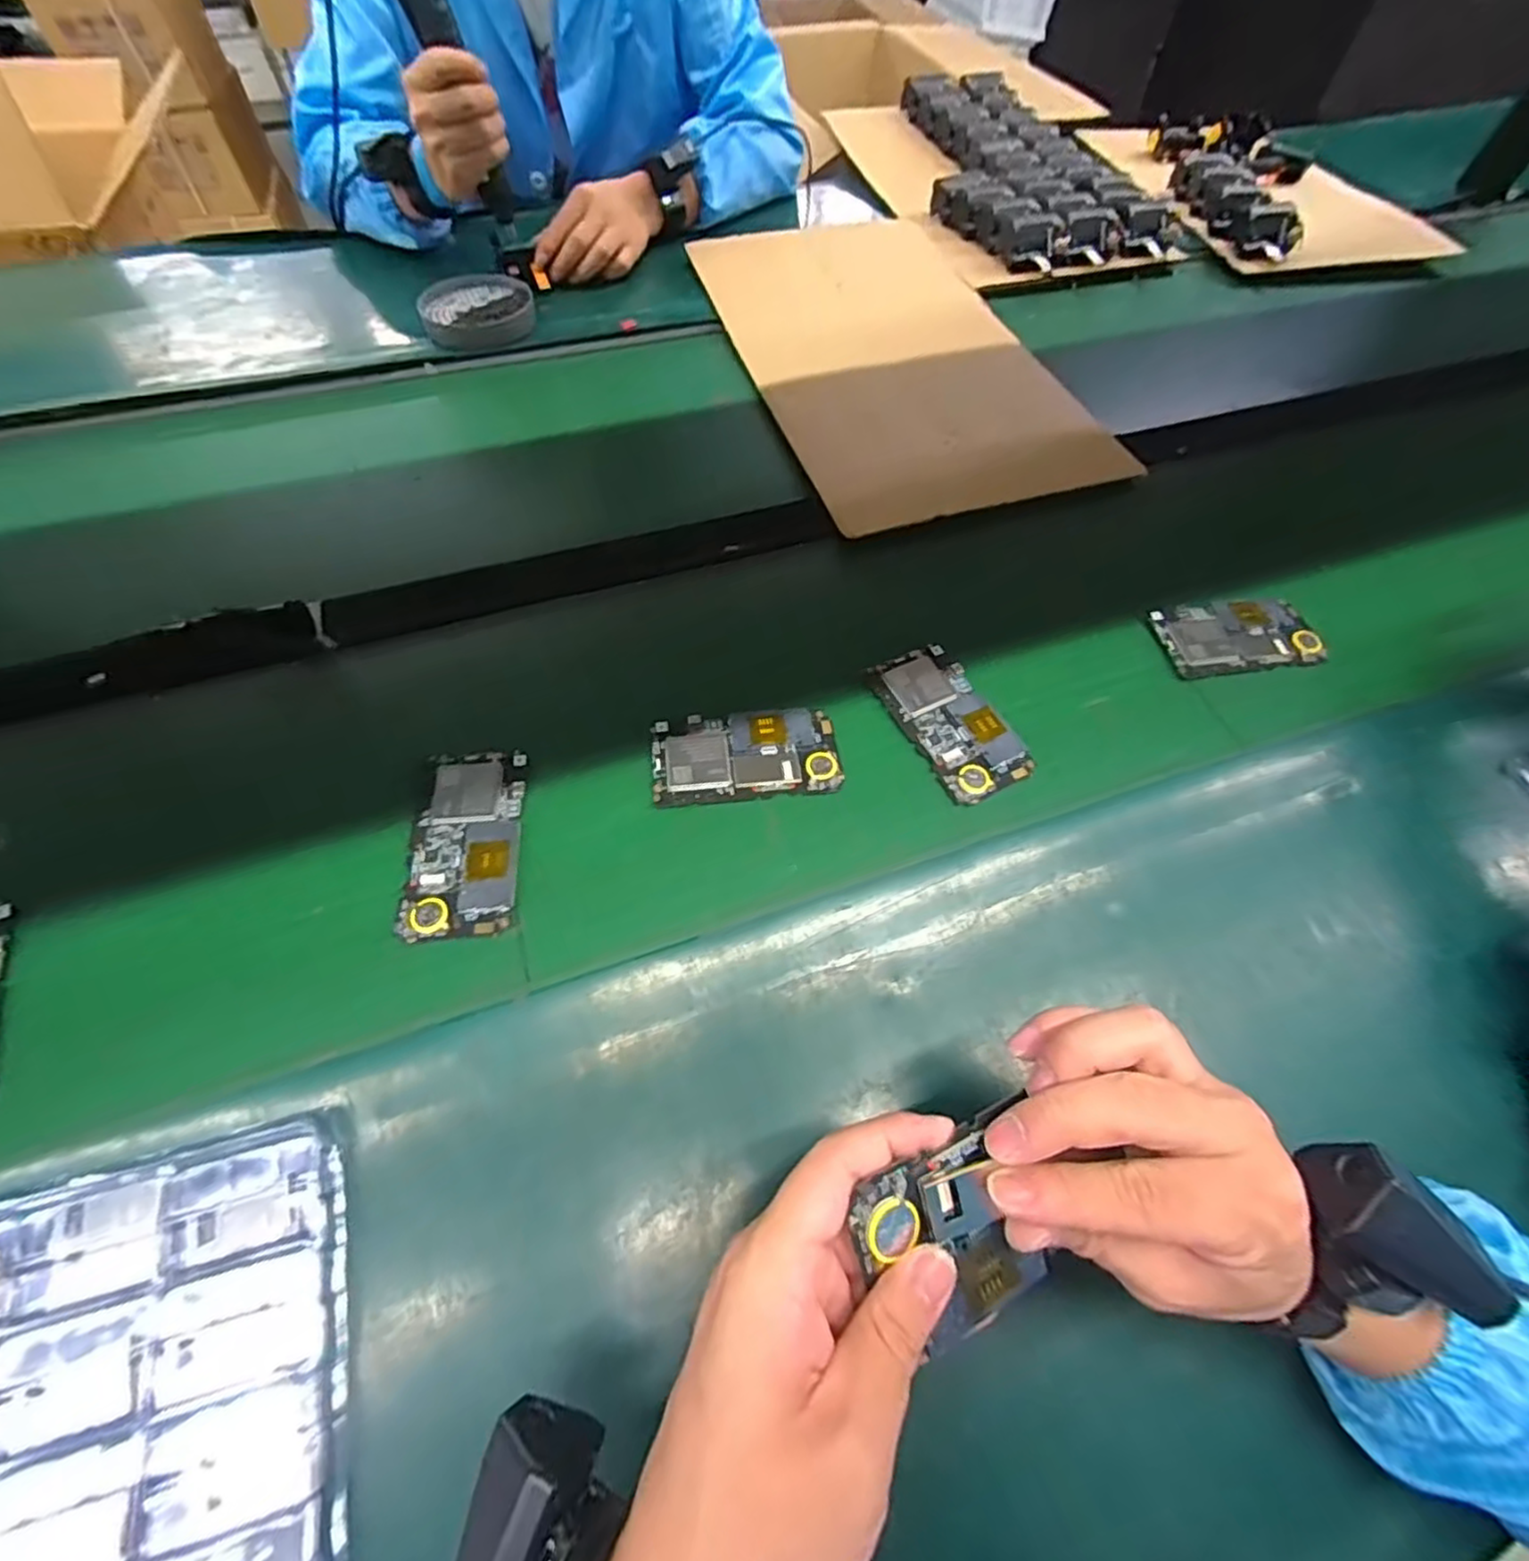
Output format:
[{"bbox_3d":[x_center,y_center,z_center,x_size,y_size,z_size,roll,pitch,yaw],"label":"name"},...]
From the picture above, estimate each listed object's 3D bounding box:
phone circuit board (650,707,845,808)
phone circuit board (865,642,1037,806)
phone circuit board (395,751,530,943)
[{"bbox_3d":[-0.013,-0.018,0.460,0.124,0.008,0.063,-5,60,-5],"label":"phone circuit board"},{"bbox_3d":[0.131,-0.044,0.481,0.065,0.011,0.123,-24,63,-15],"label":"phone circuit board"},{"bbox_3d":[-0.185,0.035,0.422,0.065,0.006,0.123,-4,60,-4],"label":"phone circuit board"}]

